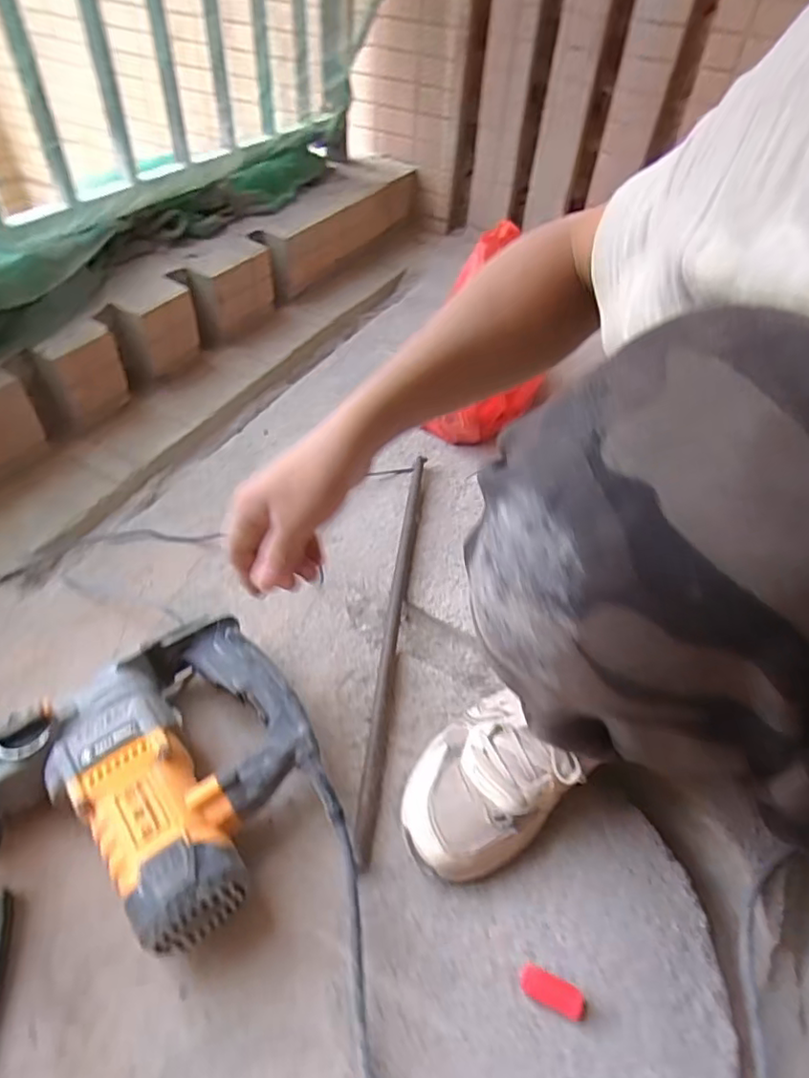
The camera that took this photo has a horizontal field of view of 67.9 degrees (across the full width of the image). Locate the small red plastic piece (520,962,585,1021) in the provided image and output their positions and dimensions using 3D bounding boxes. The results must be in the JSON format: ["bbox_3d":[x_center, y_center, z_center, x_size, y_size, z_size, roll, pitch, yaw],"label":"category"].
[{"bbox_3d":[0.112,0.341,0.453,0.048,0.009,0.021,23,49,15],"label":"small red plastic piece"}]

